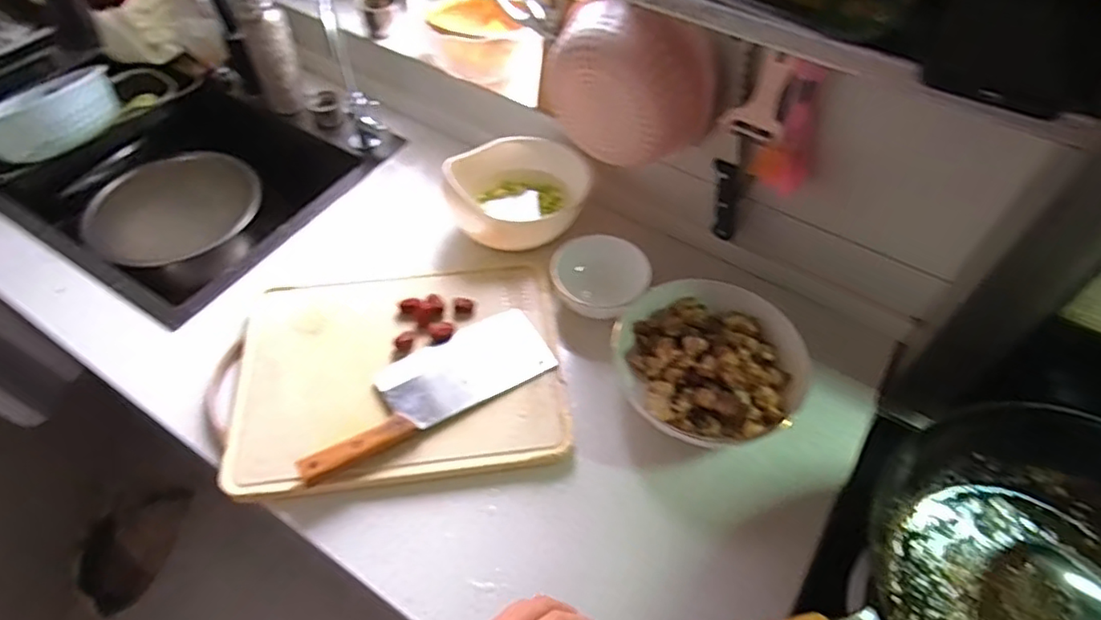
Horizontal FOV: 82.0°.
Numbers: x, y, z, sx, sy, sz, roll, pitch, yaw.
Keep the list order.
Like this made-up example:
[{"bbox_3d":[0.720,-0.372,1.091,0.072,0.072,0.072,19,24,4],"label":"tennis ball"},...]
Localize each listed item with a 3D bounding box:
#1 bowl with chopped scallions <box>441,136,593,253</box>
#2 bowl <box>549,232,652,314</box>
[{"bbox_3d":[-0.044,-0.166,0.866,0.175,0.092,0.150,3,54,4],"label":"bowl with chopped scallions"},{"bbox_3d":[0.063,-0.038,0.810,0.121,0.067,0.117,-1,53,1],"label":"bowl"}]

